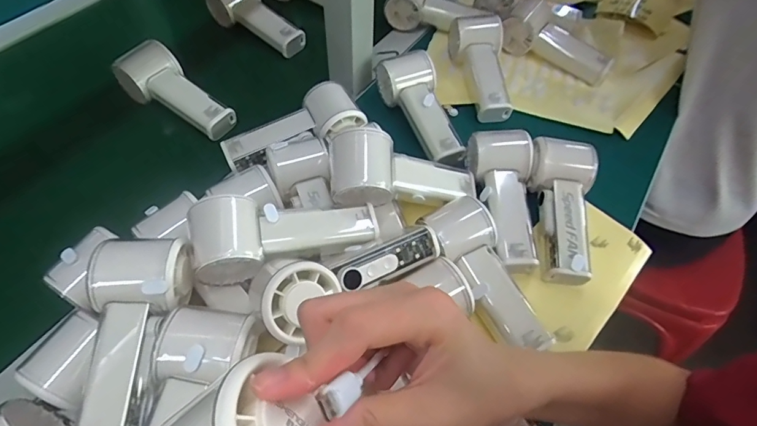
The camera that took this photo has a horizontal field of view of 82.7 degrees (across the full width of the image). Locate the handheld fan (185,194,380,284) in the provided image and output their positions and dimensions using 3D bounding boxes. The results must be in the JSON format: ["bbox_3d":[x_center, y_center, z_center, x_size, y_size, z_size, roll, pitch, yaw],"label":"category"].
[{"bbox_3d":[-0.079,0.018,0.367,0.149,0.054,0.062,-7,55,-24],"label":"handheld fan"}]

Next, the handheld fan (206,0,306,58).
[{"bbox_3d":[-0.167,-0.278,0.596,0.143,0.053,0.054,31,60,17],"label":"handheld fan"}]

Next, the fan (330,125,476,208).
[{"bbox_3d":[0.028,-0.035,0.414,0.150,0.058,0.057,5,52,-29],"label":"fan"}]

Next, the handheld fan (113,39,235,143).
[{"bbox_3d":[-0.233,-0.146,0.506,0.142,0.045,0.063,27,59,15],"label":"handheld fan"}]

